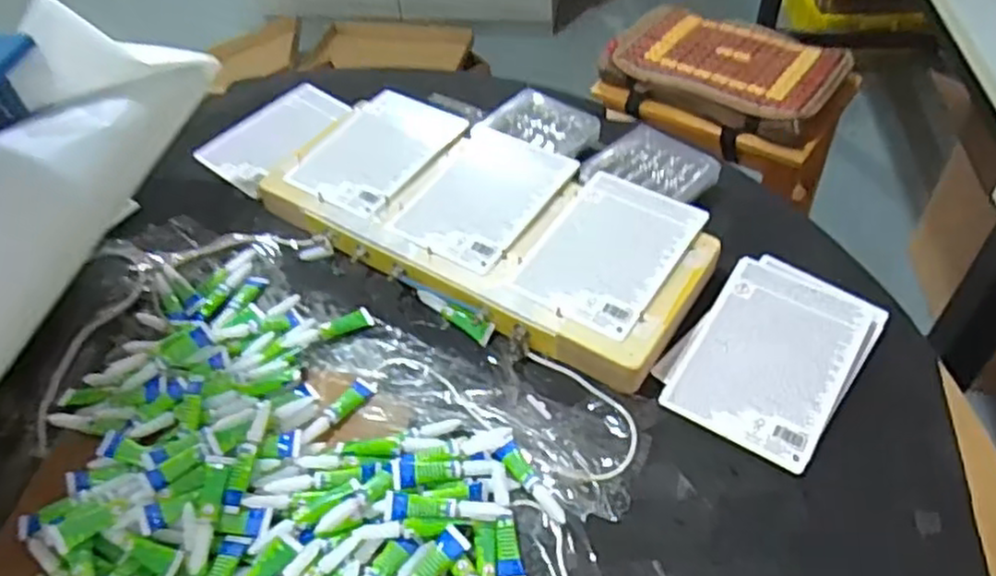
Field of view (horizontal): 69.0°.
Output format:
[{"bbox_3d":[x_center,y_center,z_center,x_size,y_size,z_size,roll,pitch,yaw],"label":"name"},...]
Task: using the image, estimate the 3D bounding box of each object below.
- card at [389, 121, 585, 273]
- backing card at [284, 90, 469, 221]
[{"bbox_3d":[-0.011,-0.092,0.702,0.127,0.008,0.178,20,55,23],"label":"card"},{"bbox_3d":[-0.126,-0.146,0.757,0.125,0.008,0.171,24,54,23],"label":"backing card"}]

